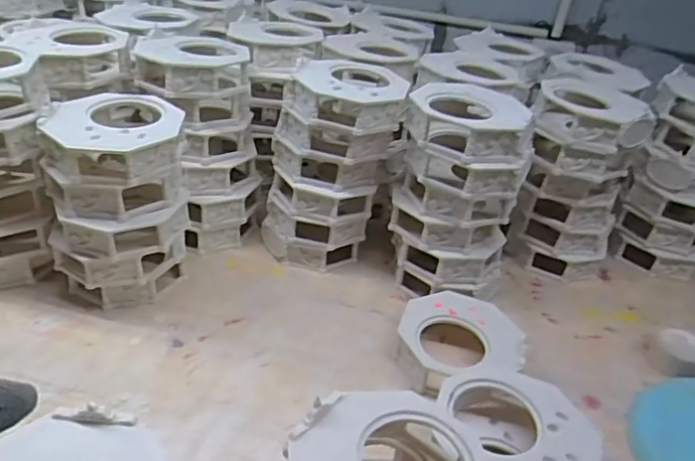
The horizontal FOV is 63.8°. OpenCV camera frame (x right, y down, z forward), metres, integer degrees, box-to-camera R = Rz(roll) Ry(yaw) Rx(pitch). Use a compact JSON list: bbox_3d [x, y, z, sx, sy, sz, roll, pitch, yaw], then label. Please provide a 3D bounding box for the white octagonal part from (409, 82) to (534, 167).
[{"bbox_3d":[0.124,-0.111,0.559,0.122,0.045,0.116,15,33,13],"label":"white octagonal part"}]

